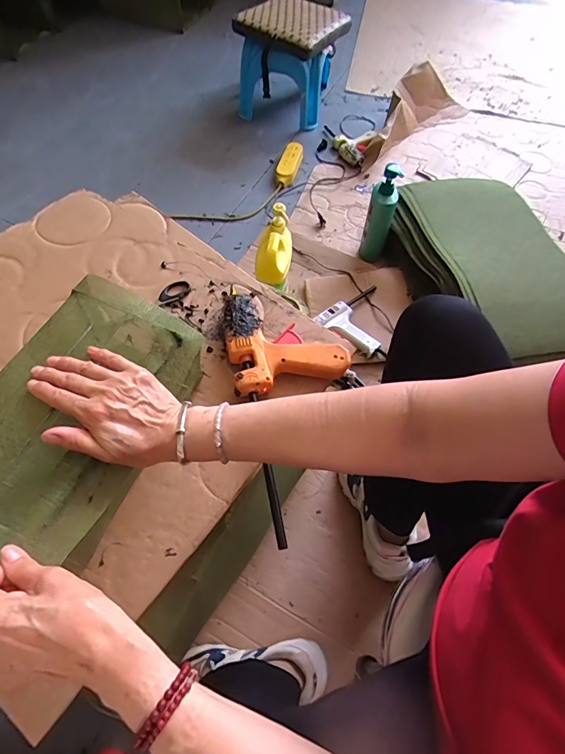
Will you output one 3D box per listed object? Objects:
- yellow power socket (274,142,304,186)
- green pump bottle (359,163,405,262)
[{"bbox_3d":[0.021,-0.679,1.311,0.068,0.048,0.166,14,62,4],"label":"yellow power socket"},{"bbox_3d":[0.246,-0.403,1.050,0.067,0.251,0.080,15,62,5],"label":"green pump bottle"}]

